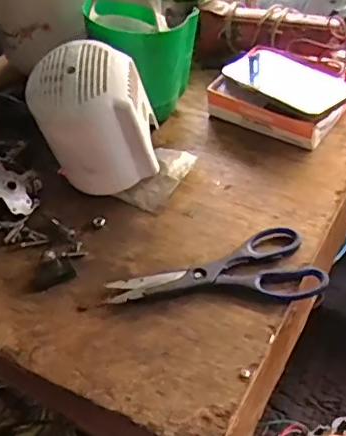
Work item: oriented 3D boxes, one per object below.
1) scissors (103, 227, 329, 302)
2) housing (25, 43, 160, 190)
[{"bbox_3d":[0.040,0.060,0.562,0.201,0.010,0.085,-14,44,-8],"label":"scissors"},{"bbox_3d":[-0.083,-0.100,0.639,0.129,0.162,0.094,-9,44,-3],"label":"housing"}]

